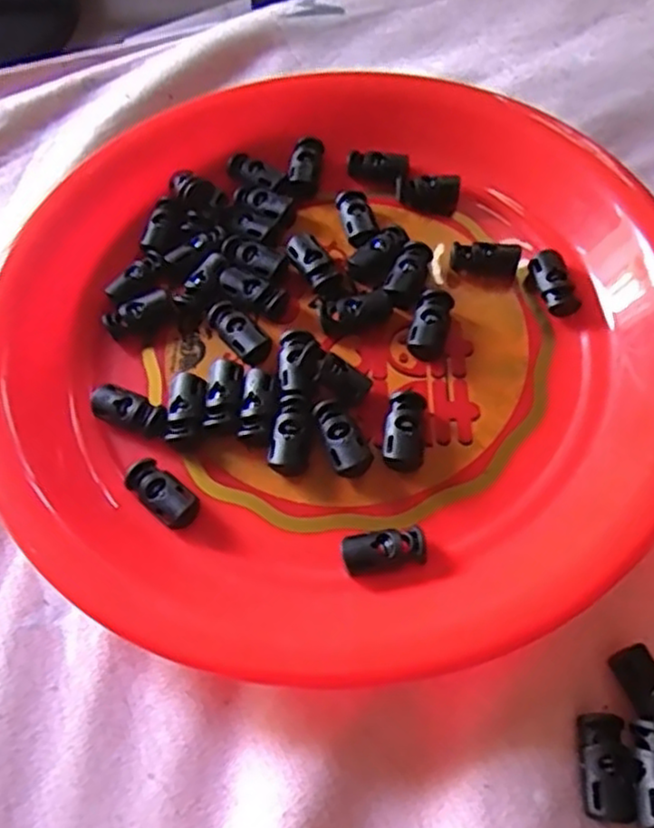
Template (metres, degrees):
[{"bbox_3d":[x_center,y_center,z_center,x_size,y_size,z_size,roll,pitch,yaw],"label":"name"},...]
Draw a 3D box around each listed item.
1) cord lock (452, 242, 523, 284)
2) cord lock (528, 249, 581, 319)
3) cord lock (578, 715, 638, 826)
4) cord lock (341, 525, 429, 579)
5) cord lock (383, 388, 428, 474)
[{"bbox_3d":[0.065,-0.062,0.287,0.028,0.011,0.012,10,62,9],"label":"cord lock"},{"bbox_3d":[0.089,-0.052,0.281,0.014,0.009,0.029,-12,61,-3],"label":"cord lock"},{"bbox_3d":[0.079,0.100,0.199,0.014,0.008,0.027,5,62,6],"label":"cord lock"},{"bbox_3d":[0.019,0.045,0.232,0.028,0.008,0.013,-13,61,-3],"label":"cord lock"},{"bbox_3d":[0.028,0.006,0.251,0.014,0.011,0.028,4,61,6],"label":"cord lock"}]

